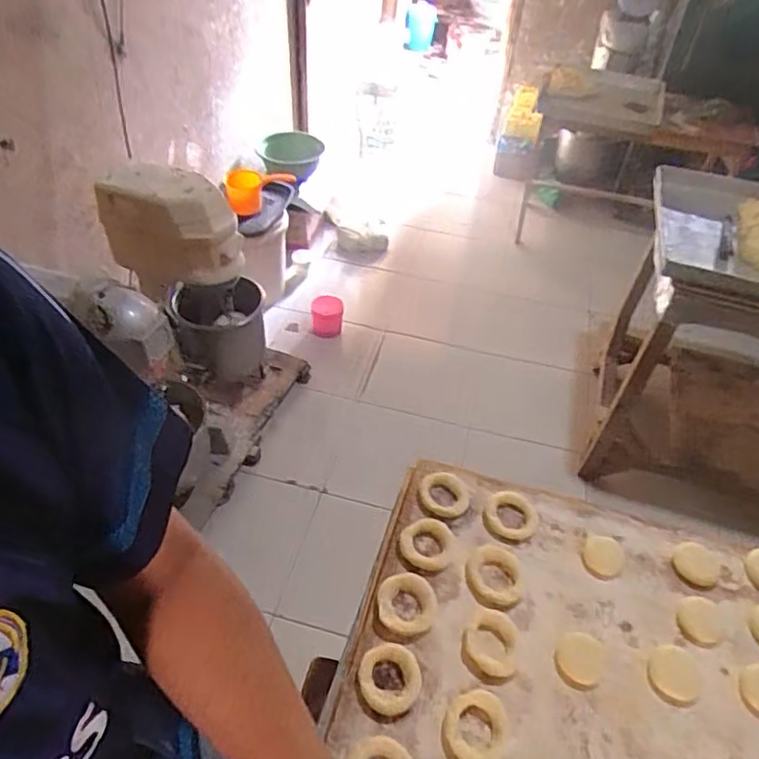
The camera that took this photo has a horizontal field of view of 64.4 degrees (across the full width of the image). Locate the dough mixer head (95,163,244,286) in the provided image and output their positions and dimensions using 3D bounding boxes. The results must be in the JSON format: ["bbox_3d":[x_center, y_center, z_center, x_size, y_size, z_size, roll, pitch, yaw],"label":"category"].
[{"bbox_3d":[-0.534,-0.387,1.570,0.346,0.276,0.139,15,46,10],"label":"dough mixer head"}]

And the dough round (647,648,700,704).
[{"bbox_3d":[0.307,0.305,0.626,0.050,0.007,0.055,2,48,-2],"label":"dough round"}]

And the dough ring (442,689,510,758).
[{"bbox_3d":[0.093,0.333,0.578,0.060,0.009,0.067,19,50,14],"label":"dough ring"}]

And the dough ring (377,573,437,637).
[{"bbox_3d":[0.030,0.241,0.652,0.064,0.012,0.065,2,48,-2],"label":"dough ring"}]

